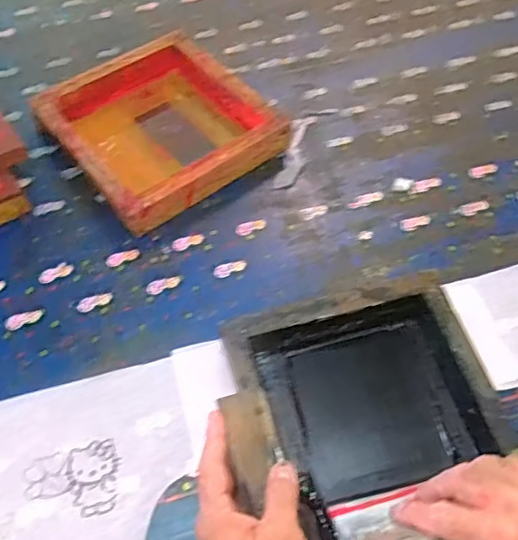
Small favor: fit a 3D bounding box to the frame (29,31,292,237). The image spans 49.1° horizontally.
[{"bbox_3d":[-0.132,-0.192,0.744,0.238,0.047,0.277,-35,63,-20],"label":"frame"}]

